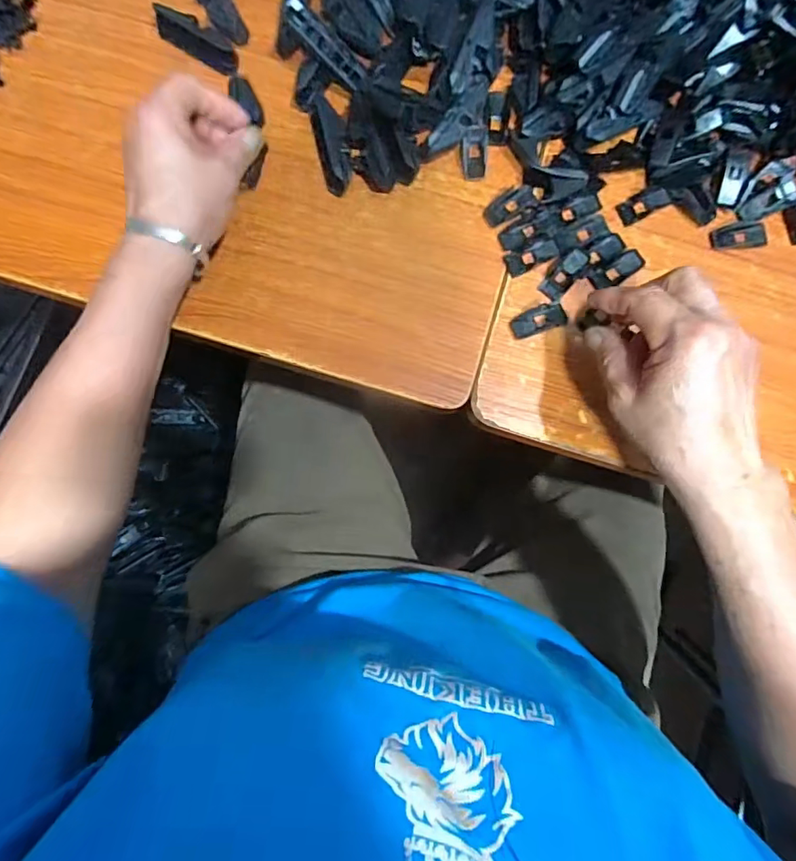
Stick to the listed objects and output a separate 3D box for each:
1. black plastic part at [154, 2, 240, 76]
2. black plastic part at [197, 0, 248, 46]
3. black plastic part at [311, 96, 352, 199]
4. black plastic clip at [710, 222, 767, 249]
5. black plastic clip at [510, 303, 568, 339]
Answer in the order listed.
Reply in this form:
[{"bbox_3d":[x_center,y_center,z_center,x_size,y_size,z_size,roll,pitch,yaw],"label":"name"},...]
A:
[{"bbox_3d":[-0.155,-0.307,0.403,0.069,0.015,0.023,31,85,3],"label":"black plastic part"},{"bbox_3d":[-0.142,-0.333,0.399,0.021,0.012,0.073,-30,96,6],"label":"black plastic part"},{"bbox_3d":[-0.050,-0.217,0.387,0.023,0.020,0.078,-12,84,-2],"label":"black plastic part"},{"bbox_3d":[0.261,-0.149,0.392,0.043,0.005,0.017,-8,84,-1],"label":"black plastic clip"},{"bbox_3d":[0.104,-0.082,0.381,0.041,0.006,0.019,-18,85,-2],"label":"black plastic clip"}]

